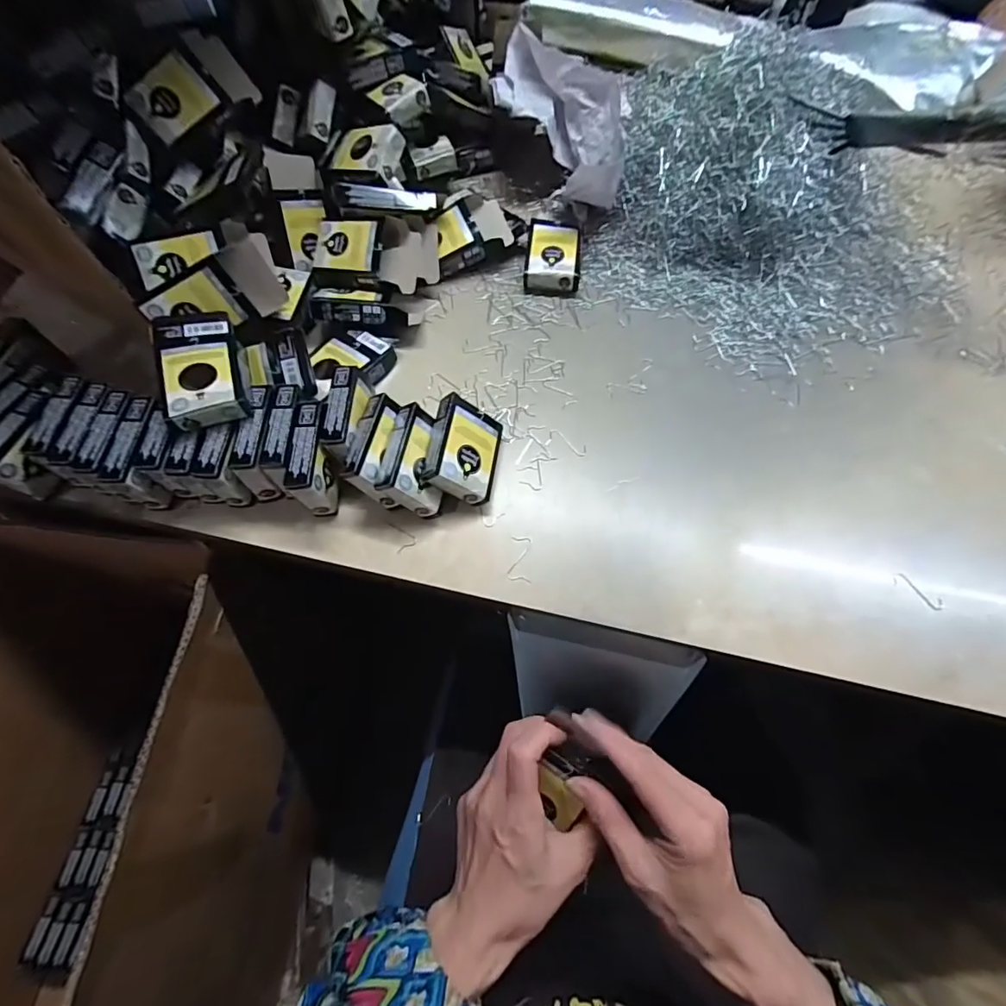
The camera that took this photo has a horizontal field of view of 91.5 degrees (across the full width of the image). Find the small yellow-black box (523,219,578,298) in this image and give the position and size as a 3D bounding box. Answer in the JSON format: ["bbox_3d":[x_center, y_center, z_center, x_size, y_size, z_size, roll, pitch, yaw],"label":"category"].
[{"bbox_3d":[0.050,-0.249,0.499,0.053,0.029,0.078,3,66,2],"label":"small yellow-black box"}]

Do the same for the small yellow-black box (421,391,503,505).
[{"bbox_3d":[-0.031,-0.042,0.389,0.059,0.018,0.072,28,62,-33],"label":"small yellow-black box"}]

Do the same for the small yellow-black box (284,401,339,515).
[{"bbox_3d":[-0.146,-0.033,0.387,0.023,0.058,0.074,-2,66,0],"label":"small yellow-black box"}]

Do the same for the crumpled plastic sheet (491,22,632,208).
[{"bbox_3d":[0.056,-0.388,0.500,0.101,0.069,0.207,-27,82,-10],"label":"crumpled plastic sheet"}]

